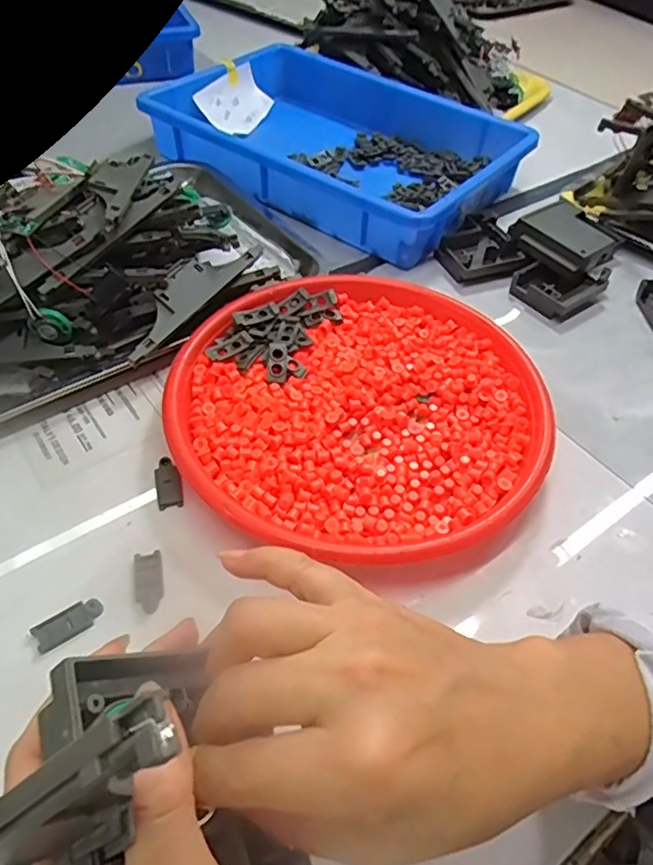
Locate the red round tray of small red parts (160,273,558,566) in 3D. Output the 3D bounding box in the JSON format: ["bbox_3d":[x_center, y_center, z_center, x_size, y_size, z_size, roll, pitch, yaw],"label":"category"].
[{"bbox_3d":[0.023,-0.021,0.411,0.243,0.035,0.242,2,50,-2],"label":"red round tray of small red parts"}]

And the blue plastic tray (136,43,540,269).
[{"bbox_3d":[0.012,-0.318,0.649,0.358,0.071,0.258,31,55,21],"label":"blue plastic tray"}]

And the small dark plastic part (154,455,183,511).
[{"bbox_3d":[-0.101,0.032,0.378,0.015,0.007,0.035,-9,51,-11],"label":"small dark plastic part"}]

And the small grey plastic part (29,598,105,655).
[{"bbox_3d":[-0.138,0.103,0.318,0.036,0.010,0.014,-28,57,-24],"label":"small grey plastic part"}]

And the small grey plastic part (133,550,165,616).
[{"bbox_3d":[-0.100,0.085,0.334,0.015,0.008,0.034,-8,51,-10],"label":"small grey plastic part"}]

